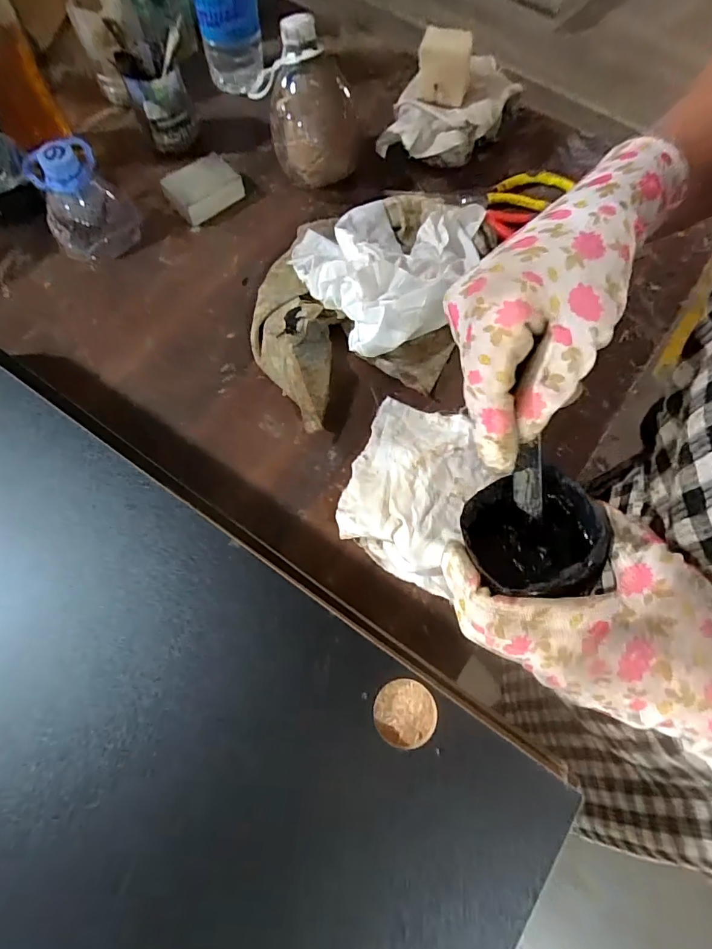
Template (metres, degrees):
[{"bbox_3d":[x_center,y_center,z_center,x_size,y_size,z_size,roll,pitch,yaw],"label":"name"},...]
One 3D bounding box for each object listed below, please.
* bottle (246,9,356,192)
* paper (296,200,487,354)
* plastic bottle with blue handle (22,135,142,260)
[{"bbox_3d":[-0.046,-0.361,0.477,0.094,0.143,0.088,0,70,1],"label":"bottle"},{"bbox_3d":[0.036,-0.203,0.454,0.171,0.063,0.142,-33,73,-11],"label":"paper"},{"bbox_3d":[-0.272,-0.276,0.465,0.083,0.084,0.093,-29,72,-10],"label":"plastic bottle with blue handle"}]

